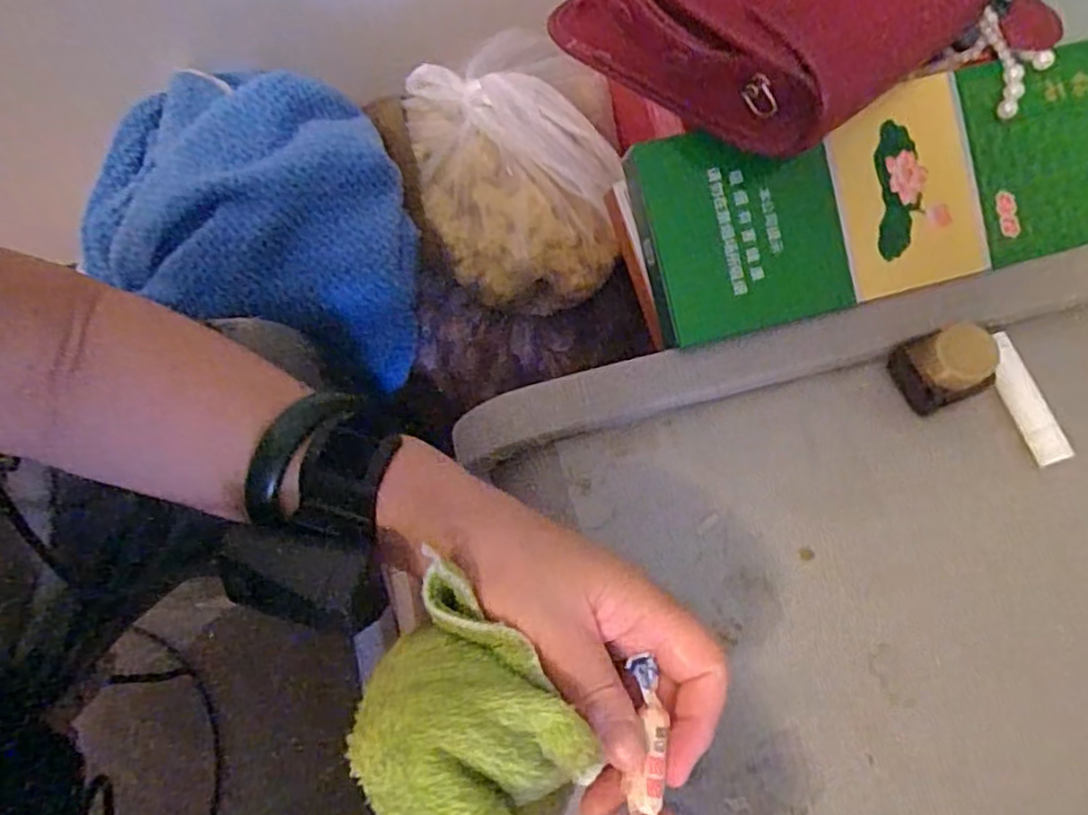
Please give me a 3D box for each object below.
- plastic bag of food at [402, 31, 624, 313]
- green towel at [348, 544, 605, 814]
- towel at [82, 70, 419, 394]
[{"bbox_3d":[-0.022,-0.198,0.558,0.149,0.095,0.214,-14,70,-3],"label":"plastic bag of food"},{"bbox_3d":[-0.029,0.114,0.248,0.087,0.043,0.072,37,76,14],"label":"green towel"},{"bbox_3d":[-0.229,-0.166,0.543,0.283,0.099,0.214,12,71,7],"label":"towel"}]

